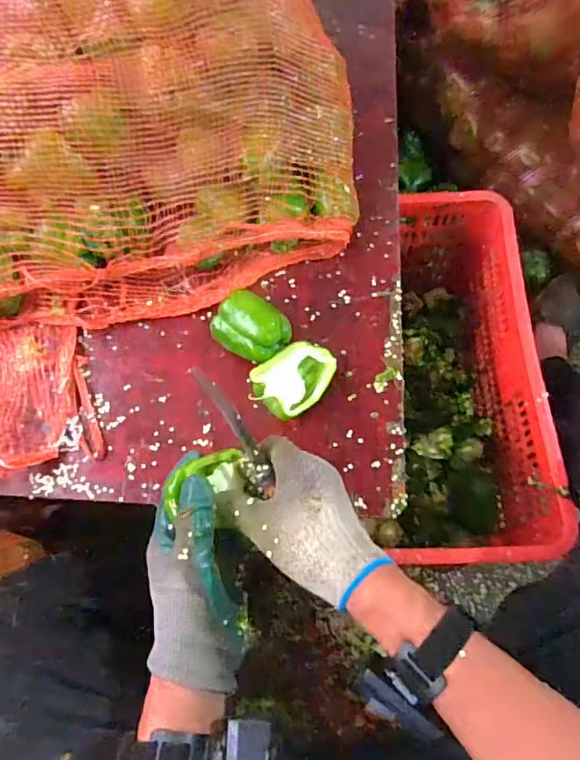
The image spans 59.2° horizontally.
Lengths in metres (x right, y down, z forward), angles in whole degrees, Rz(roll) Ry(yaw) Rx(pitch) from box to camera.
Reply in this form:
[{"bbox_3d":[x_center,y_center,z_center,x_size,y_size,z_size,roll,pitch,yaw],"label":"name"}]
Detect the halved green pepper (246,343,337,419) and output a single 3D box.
[{"bbox_3d":[0.007,0.001,0.563,0.094,0.039,0.067,-38,72,-12],"label":"halved green pepper"}]

